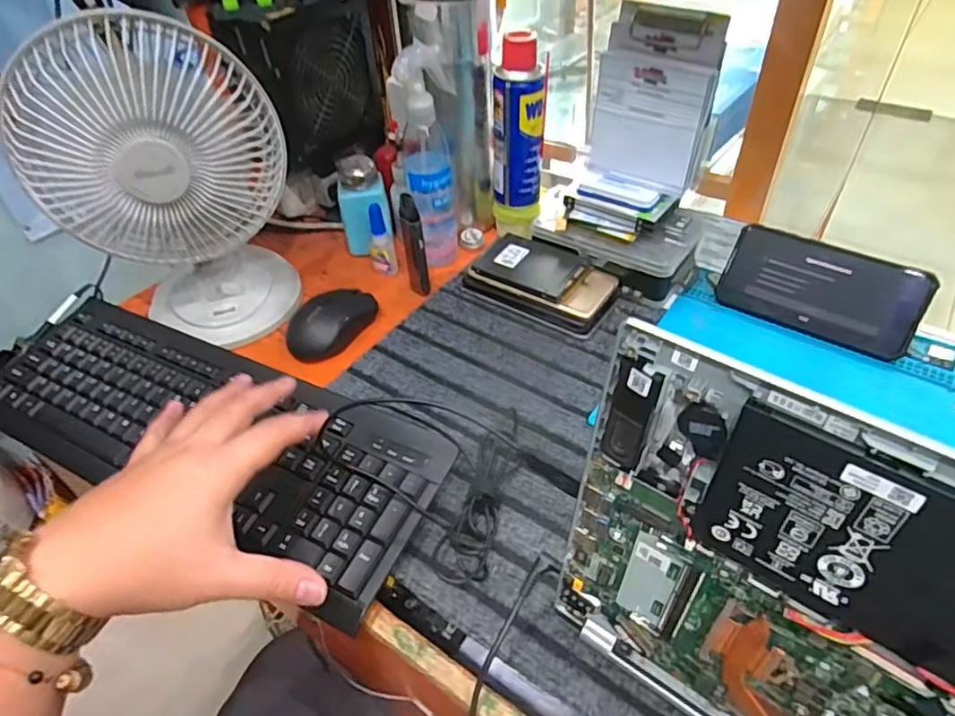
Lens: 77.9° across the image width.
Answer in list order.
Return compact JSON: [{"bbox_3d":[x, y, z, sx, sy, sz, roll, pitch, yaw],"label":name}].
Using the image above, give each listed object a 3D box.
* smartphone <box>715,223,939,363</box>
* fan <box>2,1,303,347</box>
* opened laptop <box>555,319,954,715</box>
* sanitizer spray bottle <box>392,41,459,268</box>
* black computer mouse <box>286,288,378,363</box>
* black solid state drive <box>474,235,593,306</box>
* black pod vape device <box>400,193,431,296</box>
[{"bbox_3d":[0.309,-0.062,0.535,0.161,0.082,0.007,25,12,27],"label":"smartphone"},{"bbox_3d":[-0.261,-0.148,0.509,0.185,0.279,0.110,-24,48,-19],"label":"fan"},{"bbox_3d":[0.181,0.134,0.239,0.317,0.222,0.014,27,45,29],"label":"opened laptop"},{"bbox_3d":[-0.049,-0.197,0.598,0.051,0.216,0.071,-1,44,4],"label":"sanitizer spray bottle"},{"bbox_3d":[-0.141,-0.039,0.573,0.052,0.034,0.101,22,50,24],"label":"black computer mouse"},{"bbox_3d":[0.054,-0.091,0.587,0.097,0.006,0.067,26,56,22],"label":"black solid state drive"},{"bbox_3d":[-0.062,-0.111,0.585,0.019,0.109,0.017,-8,44,-3],"label":"black pod vape device"}]

